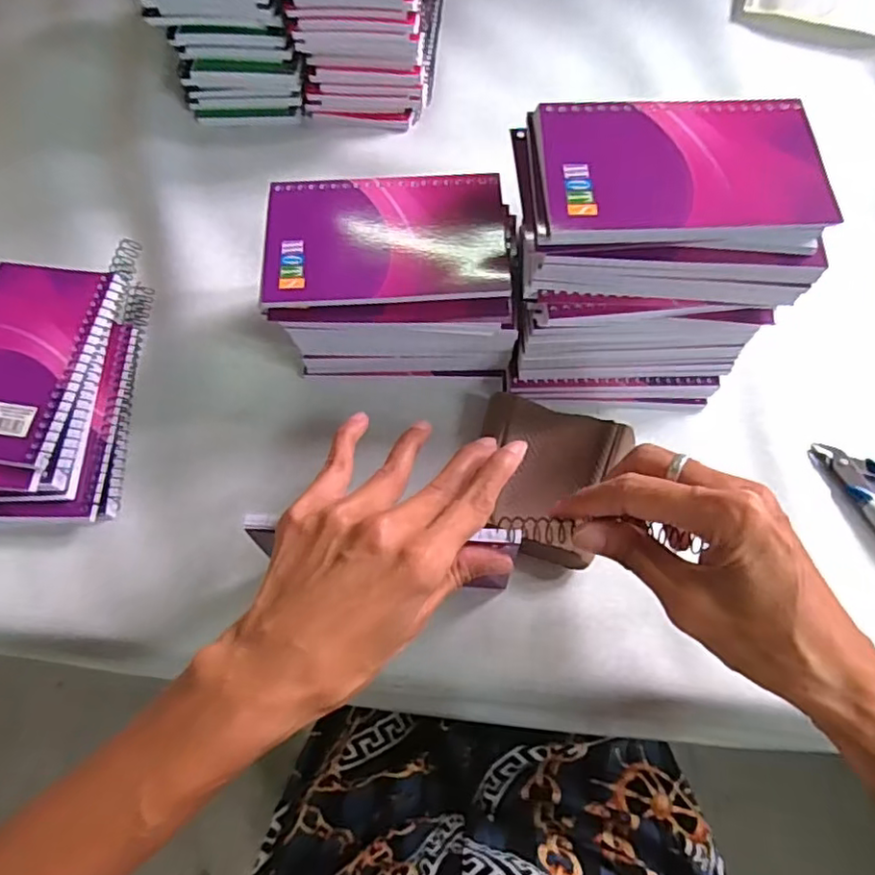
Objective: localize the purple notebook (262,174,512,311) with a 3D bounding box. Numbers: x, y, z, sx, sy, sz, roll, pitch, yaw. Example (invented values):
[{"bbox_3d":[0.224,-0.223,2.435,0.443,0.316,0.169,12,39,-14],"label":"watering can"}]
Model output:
[{"bbox_3d":[-0.028,-0.108,0.332,0.129,0.008,0.078,-2,68,1],"label":"purple notebook"}]

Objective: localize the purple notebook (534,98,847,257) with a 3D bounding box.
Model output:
[{"bbox_3d":[0.114,-0.126,0.288,0.128,0.012,0.082,-1,68,1],"label":"purple notebook"}]

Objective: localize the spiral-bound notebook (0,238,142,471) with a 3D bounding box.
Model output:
[{"bbox_3d":[-0.252,-0.060,0.371,0.087,0.017,0.152,9,69,5],"label":"spiral-bound notebook"}]

